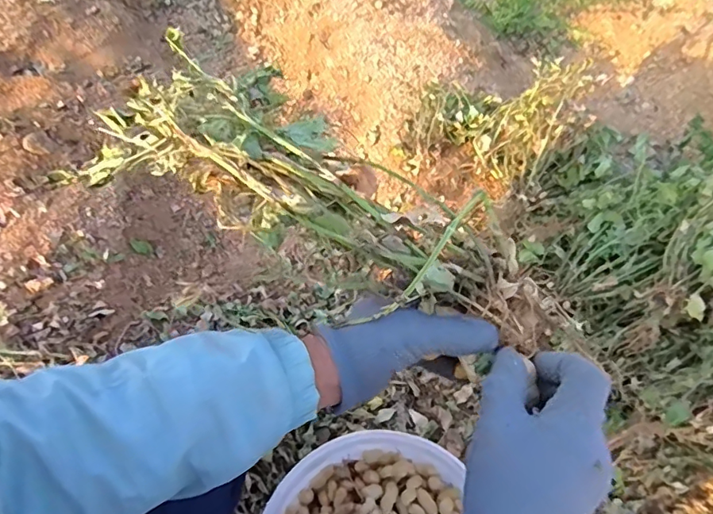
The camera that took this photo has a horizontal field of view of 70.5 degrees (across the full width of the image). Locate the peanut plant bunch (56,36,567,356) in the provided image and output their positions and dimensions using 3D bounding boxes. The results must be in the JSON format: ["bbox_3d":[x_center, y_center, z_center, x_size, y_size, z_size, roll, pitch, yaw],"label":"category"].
[{"bbox_3d":[-0.022,-0.049,0.365,0.344,0.068,0.119,29,59,8],"label":"peanut plant bunch"}]

